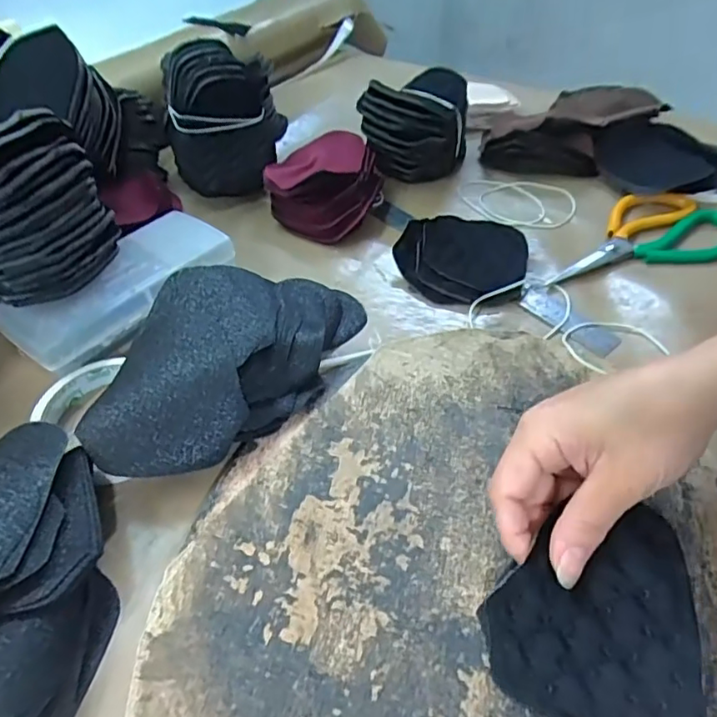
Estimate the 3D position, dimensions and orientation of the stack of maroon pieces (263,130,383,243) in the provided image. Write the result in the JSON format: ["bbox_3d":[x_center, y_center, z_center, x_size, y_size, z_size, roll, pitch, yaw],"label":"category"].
[{"bbox_3d":[-0.029,-0.165,0.528,0.096,0.054,0.121,8,46,8],"label":"stack of maroon pieces"}]

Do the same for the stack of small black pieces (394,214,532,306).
[{"bbox_3d":[0.091,-0.097,0.477,0.103,0.029,0.120,12,47,12],"label":"stack of small black pieces"}]

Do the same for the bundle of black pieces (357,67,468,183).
[{"bbox_3d":[0.061,-0.231,0.555,0.075,0.083,0.103,30,53,27],"label":"bundle of black pieces"}]

